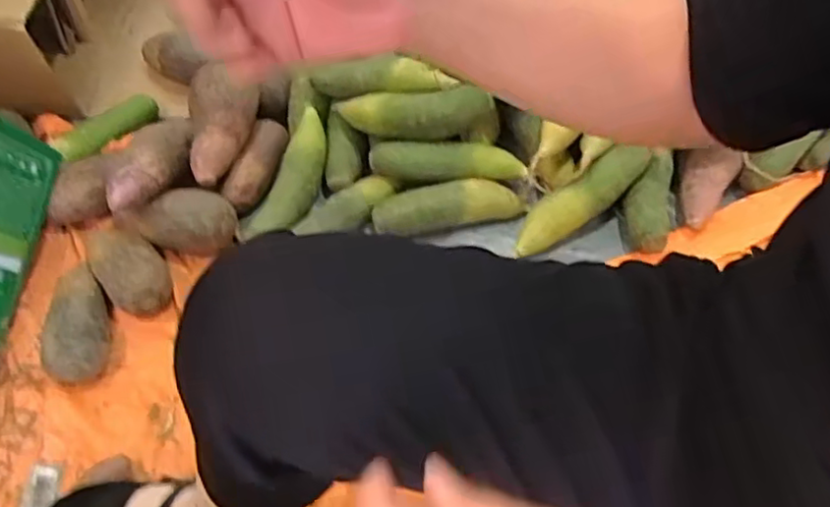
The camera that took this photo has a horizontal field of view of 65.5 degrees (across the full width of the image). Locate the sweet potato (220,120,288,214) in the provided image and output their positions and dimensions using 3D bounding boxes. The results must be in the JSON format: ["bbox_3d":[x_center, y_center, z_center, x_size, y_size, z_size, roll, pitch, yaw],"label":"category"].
[{"bbox_3d":[-0.207,-0.118,0.845,0.035,0.045,0.126,28,90,18],"label":"sweet potato"}]

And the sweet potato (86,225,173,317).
[{"bbox_3d":[-0.346,0.022,0.788,0.074,0.059,0.120,-35,63,-18],"label":"sweet potato"}]

